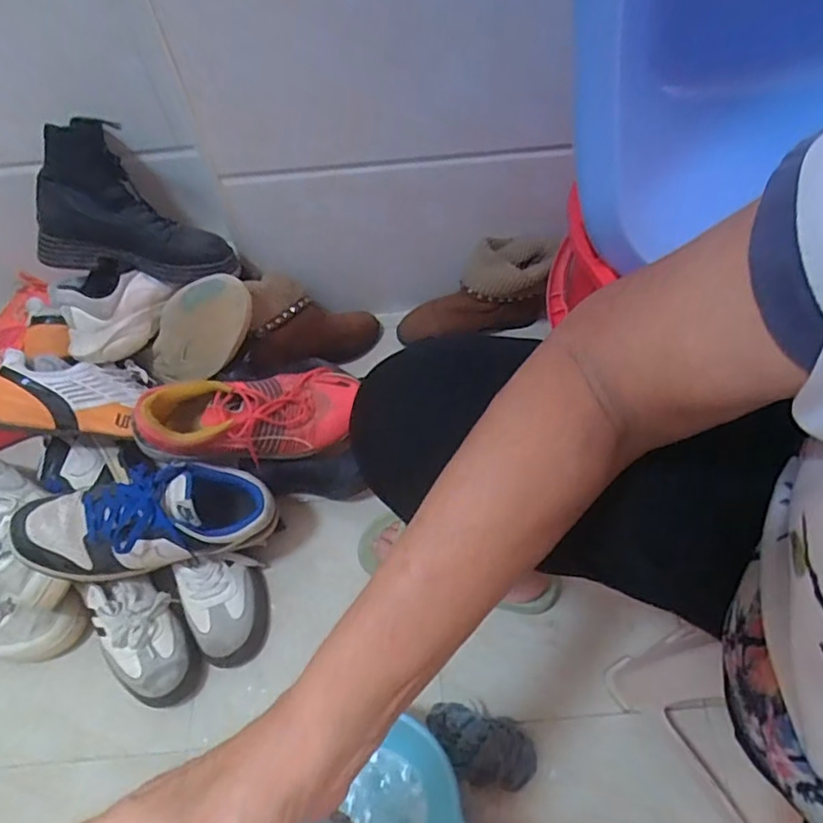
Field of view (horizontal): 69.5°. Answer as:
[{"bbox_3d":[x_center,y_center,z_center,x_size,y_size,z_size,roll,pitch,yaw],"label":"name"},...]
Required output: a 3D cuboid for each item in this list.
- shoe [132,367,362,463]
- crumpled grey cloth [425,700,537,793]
[{"bbox_3d":[-0.201,0.004,0.745,0.254,0.098,0.091,-6,57,-21],"label":"shoe"},{"bbox_3d":[0.079,0.373,0.658,0.121,0.046,0.071,10,60,9],"label":"crumpled grey cloth"}]

